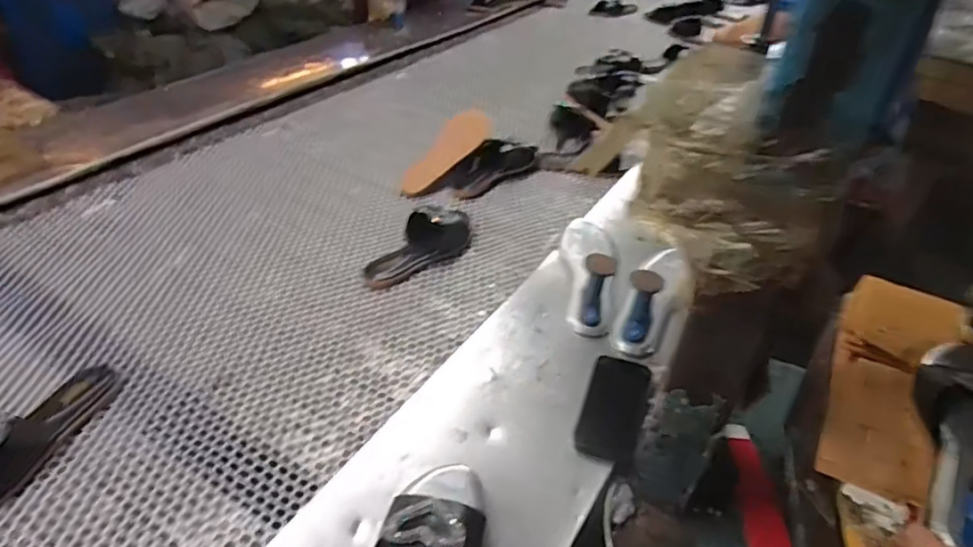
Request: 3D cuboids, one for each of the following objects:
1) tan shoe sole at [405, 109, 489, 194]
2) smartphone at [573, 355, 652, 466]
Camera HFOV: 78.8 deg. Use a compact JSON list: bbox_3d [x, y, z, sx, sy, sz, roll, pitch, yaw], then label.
[{"bbox_3d":[-0.080,-0.233,1.128,0.202,0.067,0.017,-42,8,-5],"label":"tan shoe sole"},{"bbox_3d":[0.149,0.158,0.697,0.069,0.012,0.128,10,54,20],"label":"smartphone"}]

